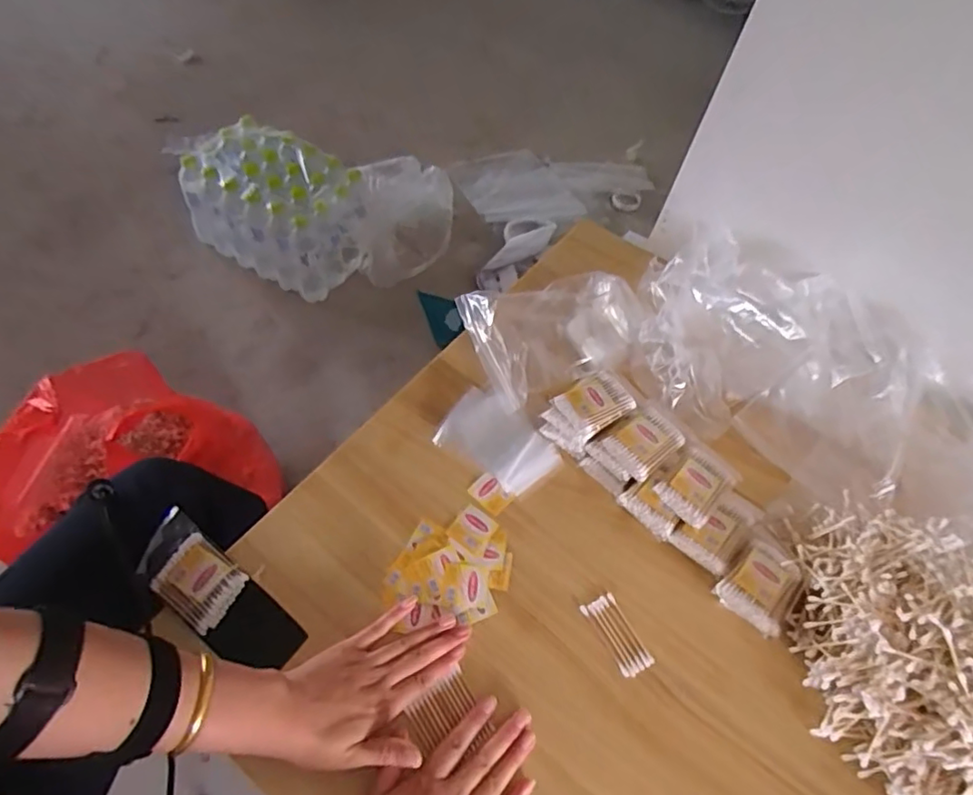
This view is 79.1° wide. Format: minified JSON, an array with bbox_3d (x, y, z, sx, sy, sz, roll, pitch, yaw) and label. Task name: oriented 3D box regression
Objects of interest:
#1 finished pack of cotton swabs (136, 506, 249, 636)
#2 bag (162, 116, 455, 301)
[{"bbox_3d":[-0.284,0.163,0.559,0.112,0.020,0.061,35,59,15],"label":"finished pack of cotton swabs"},{"bbox_3d":[-0.406,-0.445,1.443,0.620,0.252,0.341,6,56,-4],"label":"bag"}]

